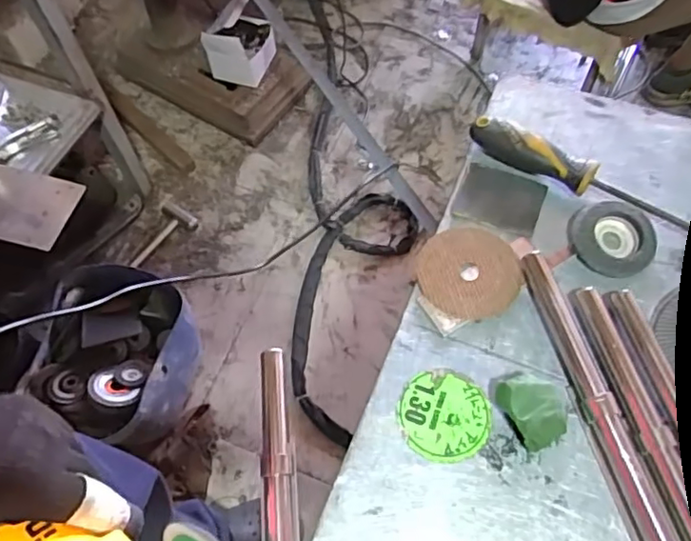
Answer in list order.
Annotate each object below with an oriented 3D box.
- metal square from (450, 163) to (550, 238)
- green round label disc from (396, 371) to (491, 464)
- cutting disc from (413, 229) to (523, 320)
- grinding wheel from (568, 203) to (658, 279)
[{"bbox_3d":[0.134,-0.061,0.523,0.069,0.004,0.060,20,65,12],"label":"metal square"},{"bbox_3d":[0.071,0.106,0.436,0.064,0.004,0.061,-1,62,1],"label":"green round label disc"},{"bbox_3d":[0.099,0.001,0.488,0.083,0.007,0.079,-1,62,1],"label":"cutting disc"},{"bbox_3d":[0.216,-0.024,0.493,0.066,0.027,0.061,-1,62,1],"label":"grinding wheel"}]

